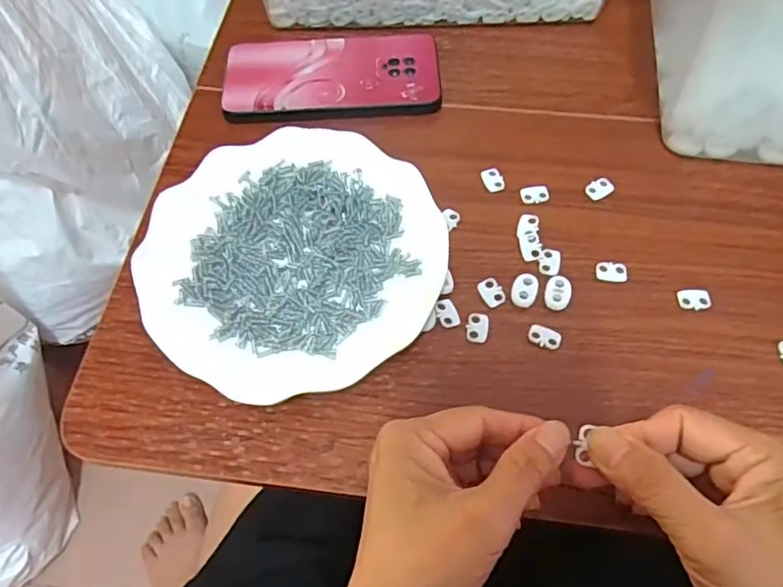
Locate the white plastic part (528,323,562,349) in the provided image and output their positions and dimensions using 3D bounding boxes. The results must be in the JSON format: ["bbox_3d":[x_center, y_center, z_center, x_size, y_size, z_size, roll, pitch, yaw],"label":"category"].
[{"bbox_3d":[0.091,0.025,0.344,0.019,0.004,0.013,22,65,13],"label":"white plastic part"}]

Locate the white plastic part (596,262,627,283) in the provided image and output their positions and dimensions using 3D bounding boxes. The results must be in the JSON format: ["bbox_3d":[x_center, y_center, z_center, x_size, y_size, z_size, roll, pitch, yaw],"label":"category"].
[{"bbox_3d":[0.139,-0.014,0.364,0.018,0.004,0.013,5,62,4],"label":"white plastic part"}]

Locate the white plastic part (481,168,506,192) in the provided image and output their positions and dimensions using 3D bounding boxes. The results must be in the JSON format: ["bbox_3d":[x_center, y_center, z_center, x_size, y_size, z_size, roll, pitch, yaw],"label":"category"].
[{"bbox_3d":[0.071,-0.080,0.403,0.013,0.004,0.019,-20,63,-9],"label":"white plastic part"}]

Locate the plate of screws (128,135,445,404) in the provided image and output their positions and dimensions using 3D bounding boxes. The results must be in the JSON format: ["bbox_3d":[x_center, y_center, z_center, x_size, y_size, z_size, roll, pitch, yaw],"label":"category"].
[{"bbox_3d":[-0.060,-0.025,0.362,0.180,0.029,0.177,-1,62,1],"label":"plate of screws"}]

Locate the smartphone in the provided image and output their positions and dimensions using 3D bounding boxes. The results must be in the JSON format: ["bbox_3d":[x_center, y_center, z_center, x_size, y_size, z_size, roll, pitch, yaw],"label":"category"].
[{"bbox_3d":[-0.046,-0.168,0.448,0.163,0.009,0.083,-5,62,-1],"label":"smartphone"}]

